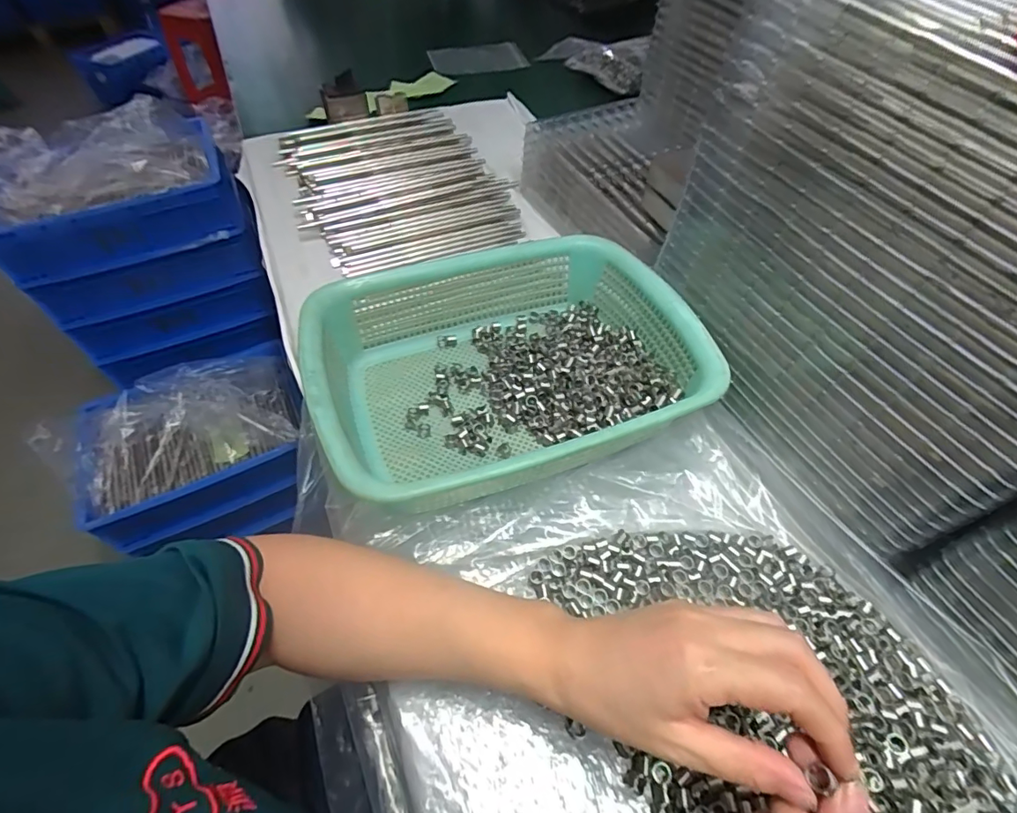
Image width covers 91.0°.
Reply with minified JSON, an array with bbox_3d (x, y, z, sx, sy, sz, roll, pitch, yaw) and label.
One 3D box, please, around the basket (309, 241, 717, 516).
[{"bbox_3d":[0.000,-0.034,0.411,0.297,0.084,0.221,-19,55,-11],"label":"basket"}]

